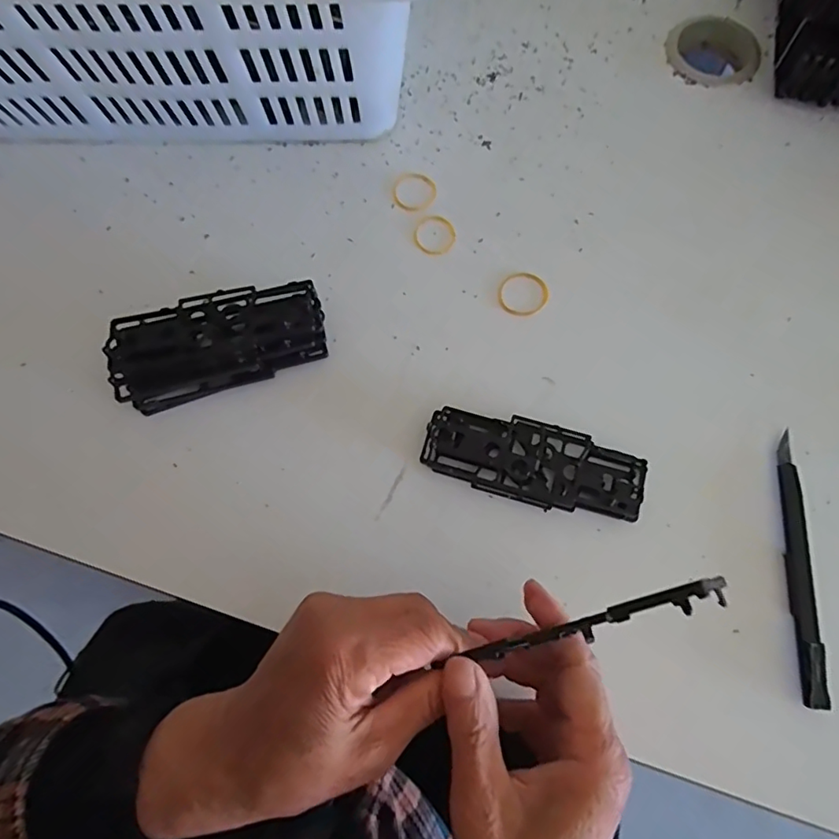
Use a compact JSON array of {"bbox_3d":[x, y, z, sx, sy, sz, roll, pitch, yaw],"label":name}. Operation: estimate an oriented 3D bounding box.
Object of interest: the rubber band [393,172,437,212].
[{"bbox_3d":[-0.004,-0.162,0.392,0.030,0.004,0.033,-1,71,2],"label":"rubber band"}]

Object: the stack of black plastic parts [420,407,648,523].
[{"bbox_3d":[0.066,0.025,0.324,0.126,0.011,0.047,16,73,8],"label":"stack of black plastic parts"}]

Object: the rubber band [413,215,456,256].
[{"bbox_3d":[0.010,-0.128,0.381,0.028,0.004,0.031,-1,71,2],"label":"rubber band"}]

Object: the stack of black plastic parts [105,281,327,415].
[{"bbox_3d":[-0.123,-0.048,0.342,0.126,0.035,0.054,-17,71,-4],"label":"stack of black plastic parts"}]

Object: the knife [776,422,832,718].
[{"bbox_3d":[0.209,0.078,0.302,0.015,0.011,0.141,4,71,4],"label":"knife"}]

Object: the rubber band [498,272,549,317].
[{"bbox_3d":[0.069,-0.083,0.366,0.033,0.004,0.032,-1,71,2],"label":"rubber band"}]

